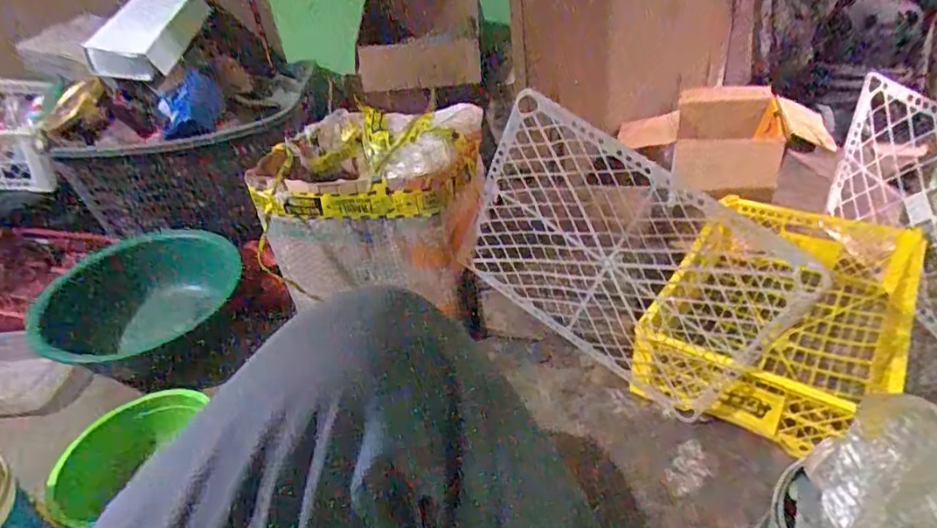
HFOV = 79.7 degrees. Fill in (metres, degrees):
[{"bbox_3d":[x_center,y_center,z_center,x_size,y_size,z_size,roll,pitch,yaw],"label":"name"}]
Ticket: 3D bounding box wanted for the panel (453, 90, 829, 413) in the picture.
[{"bbox_3d":[0.198,0.003,0.788,0.433,0.311,0.024,37,39,15],"label":"panel"}]

